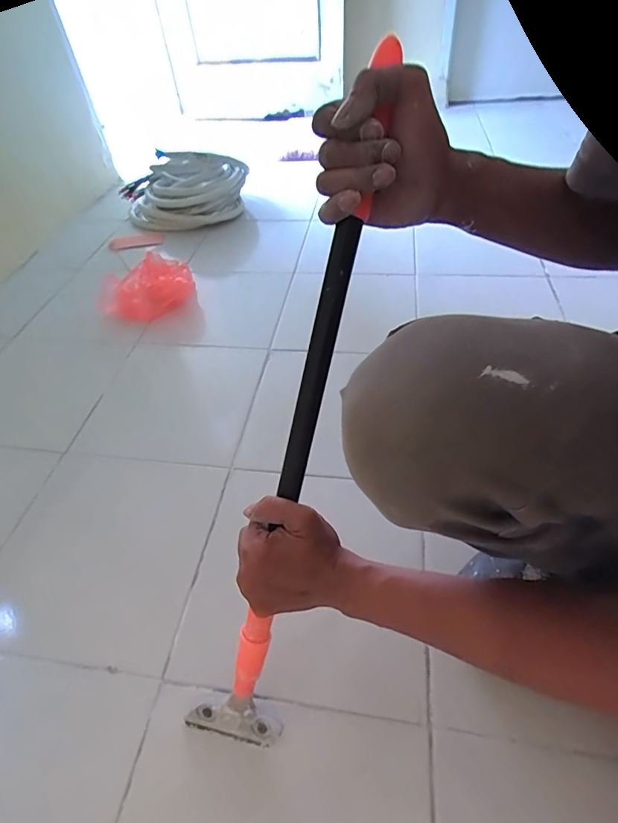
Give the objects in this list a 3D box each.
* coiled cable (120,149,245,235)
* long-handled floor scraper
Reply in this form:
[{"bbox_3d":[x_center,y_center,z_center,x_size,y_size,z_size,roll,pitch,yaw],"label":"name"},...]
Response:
[{"bbox_3d":[-0.373,-0.668,1.289,0.357,0.198,0.267,-17,48,-13],"label":"coiled cable"},{"bbox_3d":[-0.013,0.043,0.382,0.081,0.637,0.025,18,14,20],"label":"long-handled floor scraper"}]

